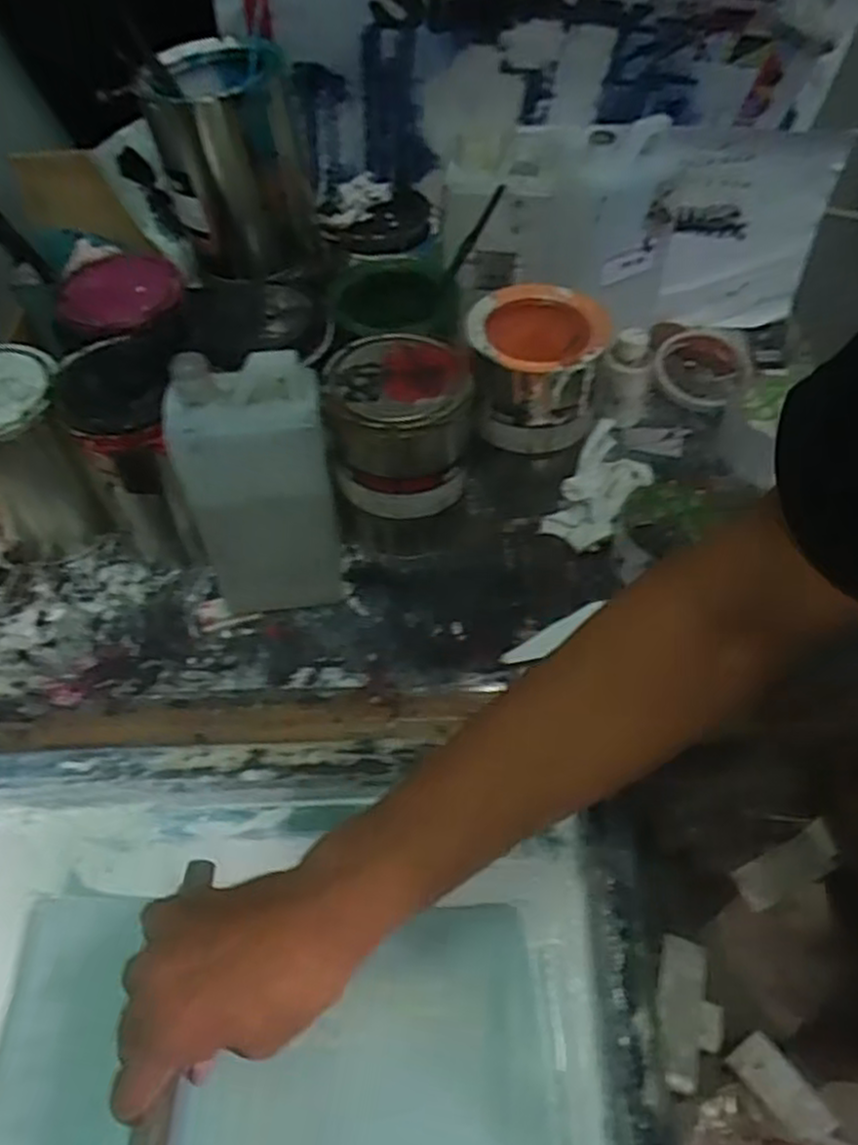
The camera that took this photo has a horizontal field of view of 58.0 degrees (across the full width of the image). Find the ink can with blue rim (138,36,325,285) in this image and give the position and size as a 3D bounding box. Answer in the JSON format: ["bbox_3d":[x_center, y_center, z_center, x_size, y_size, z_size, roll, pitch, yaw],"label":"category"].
[{"bbox_3d":[-0.153,-0.329,0.618,0.107,0.139,0.114,-9,53,-6],"label":"ink can with blue rim"}]

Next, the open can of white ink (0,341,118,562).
[{"bbox_3d":[-0.329,-0.097,0.628,0.097,0.156,0.100,-1,54,2],"label":"open can of white ink"}]

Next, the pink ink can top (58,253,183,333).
[{"bbox_3d":[-0.253,-0.225,0.624,0.101,0.010,0.093,-1,53,1],"label":"pink ink can top"}]

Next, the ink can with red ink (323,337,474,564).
[{"bbox_3d":[-0.021,-0.096,0.618,0.101,0.146,0.099,-1,54,2],"label":"ink can with red ink"}]

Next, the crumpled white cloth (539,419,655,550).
[{"bbox_3d":[0.144,-0.071,0.646,0.057,0.055,0.095,32,61,23],"label":"crumpled white cloth"}]

